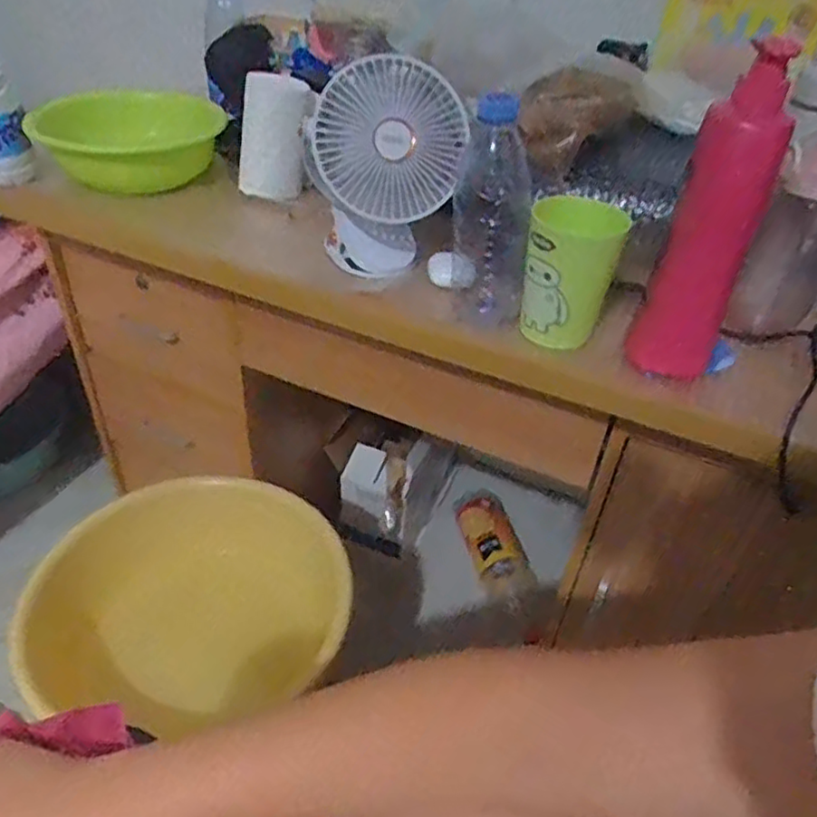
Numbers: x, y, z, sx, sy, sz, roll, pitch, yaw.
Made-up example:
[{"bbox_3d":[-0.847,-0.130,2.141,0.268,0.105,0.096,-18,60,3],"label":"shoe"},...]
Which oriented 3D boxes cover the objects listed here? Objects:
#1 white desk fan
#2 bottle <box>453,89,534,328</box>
[{"bbox_3d":[-0.021,-0.222,0.650,0.142,0.189,0.088,10,40,7],"label":"white desk fan"},{"bbox_3d":[0.078,-0.176,0.603,0.072,0.185,0.072,6,40,2],"label":"bottle"}]

